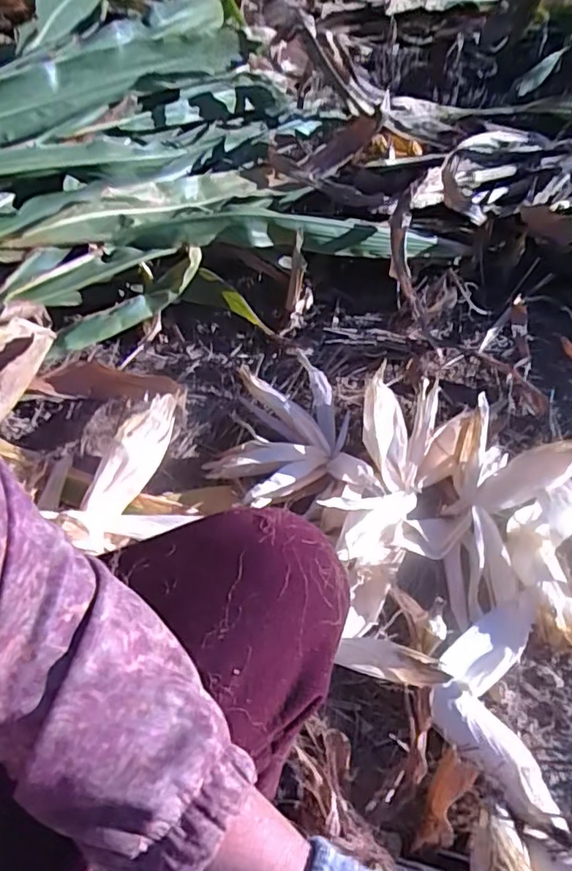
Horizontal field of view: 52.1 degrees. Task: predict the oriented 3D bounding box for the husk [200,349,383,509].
[{"bbox_3d":[0.022,-0.009,0.965,0.246,0.093,0.275,13,48,2],"label":"husk"}]

